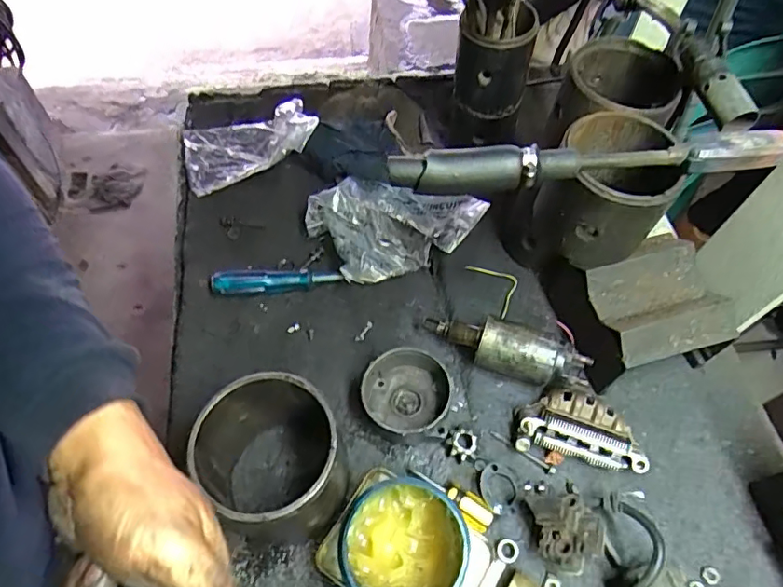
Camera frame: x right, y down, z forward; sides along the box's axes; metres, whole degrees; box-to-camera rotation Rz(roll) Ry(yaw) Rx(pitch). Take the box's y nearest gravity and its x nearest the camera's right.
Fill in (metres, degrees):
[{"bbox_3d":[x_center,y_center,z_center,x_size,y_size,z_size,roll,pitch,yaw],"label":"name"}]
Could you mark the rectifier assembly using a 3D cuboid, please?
[{"bbox_3d":[0.171,0.122,0.492,0.109,0.038,0.063,12,59,5],"label":"rectifier assembly"}]

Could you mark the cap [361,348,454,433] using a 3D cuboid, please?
[{"bbox_3d":[0.014,0.091,0.502,0.079,0.037,0.072,1,59,-2],"label":"cap"}]

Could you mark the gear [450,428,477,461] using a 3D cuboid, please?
[{"bbox_3d":[0.065,0.137,0.488,0.022,0.016,0.025,-4,59,-5],"label":"gear"}]

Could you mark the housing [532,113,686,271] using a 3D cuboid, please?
[{"bbox_3d":[0.160,-0.080,0.410,0.088,0.082,0.090,21,60,10],"label":"housing"}]

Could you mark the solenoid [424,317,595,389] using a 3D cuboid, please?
[{"bbox_3d":[0.108,0.056,0.520,0.159,0.054,0.044,21,60,10],"label":"solenoid"}]

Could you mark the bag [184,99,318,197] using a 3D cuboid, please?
[{"bbox_3d":[-0.175,-0.188,0.661,0.163,0.063,0.105,-10,60,-9],"label":"bag"}]

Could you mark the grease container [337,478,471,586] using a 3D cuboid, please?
[{"bbox_3d":[0.007,0.192,0.402,0.089,0.086,0.090,1,59,-2],"label":"grease container"}]

